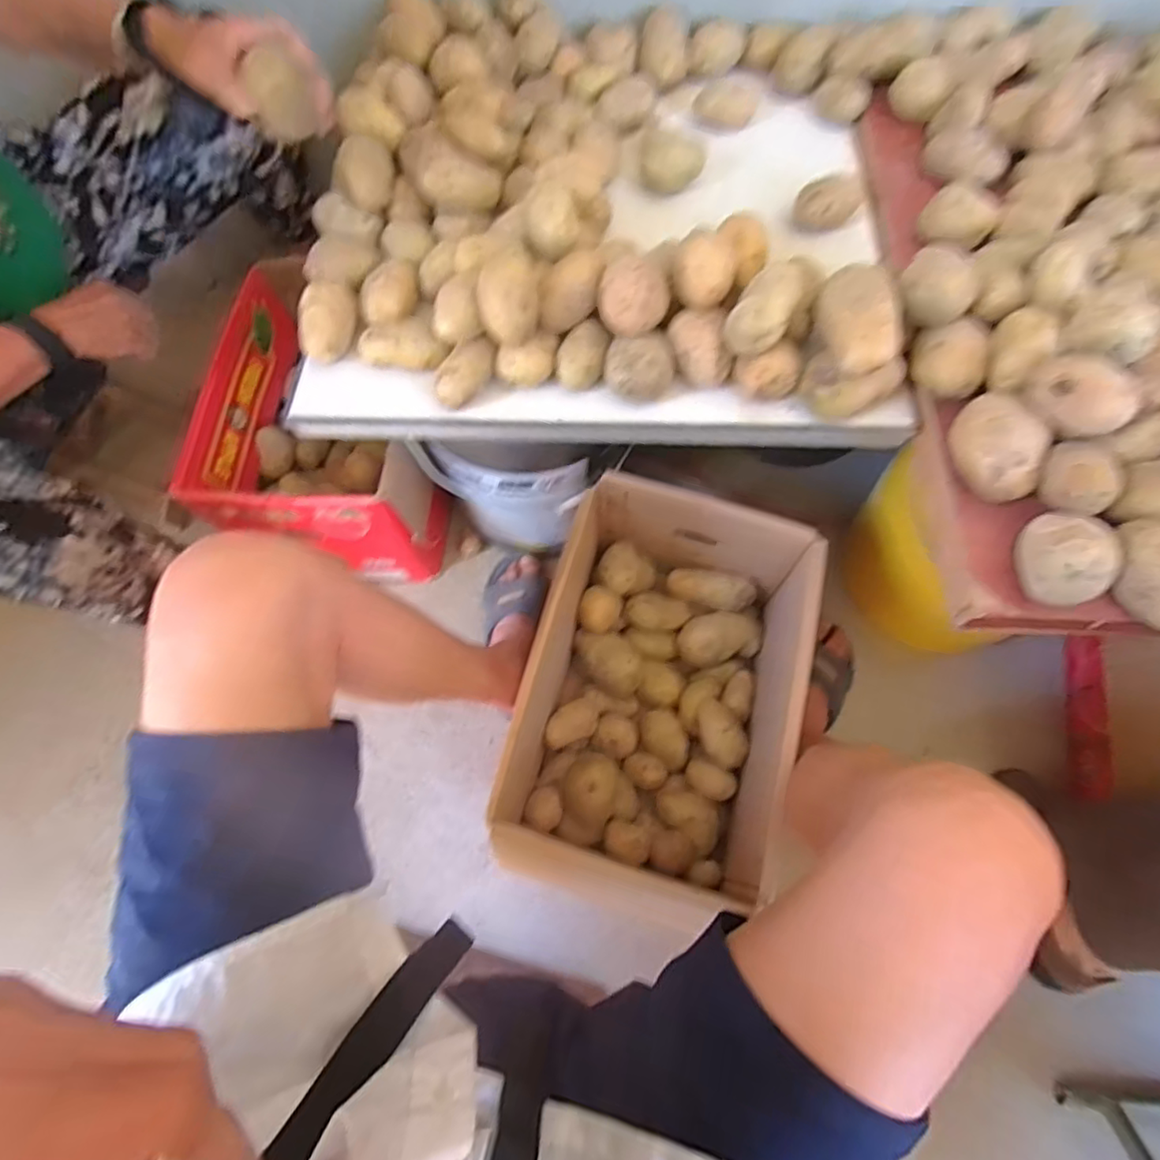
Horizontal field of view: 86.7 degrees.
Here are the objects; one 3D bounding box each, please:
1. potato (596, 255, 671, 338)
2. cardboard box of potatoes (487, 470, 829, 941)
[{"bbox_3d":[0.047,-0.246,0.542,0.061,0.044,0.057,5,69,4],"label":"potato"},{"bbox_3d":[0.092,0.140,0.750,0.276,0.241,0.465,14,70,7],"label":"cardboard box of potatoes"}]

